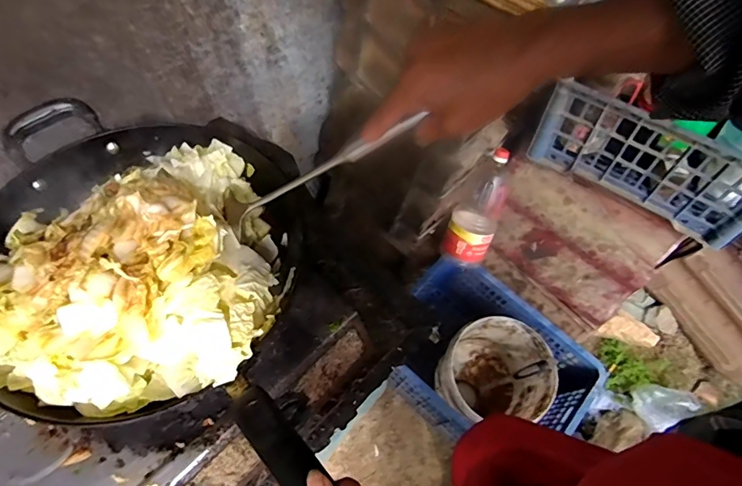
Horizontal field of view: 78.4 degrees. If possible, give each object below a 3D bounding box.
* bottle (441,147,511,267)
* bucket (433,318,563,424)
[{"bbox_3d":[0.274,-0.092,1.136,0.115,0.298,0.107,22,22,11],"label":"bottle"},{"bbox_3d":[0.311,0.368,1.220,0.273,0.286,0.263,-7,61,-5],"label":"bucket"}]

